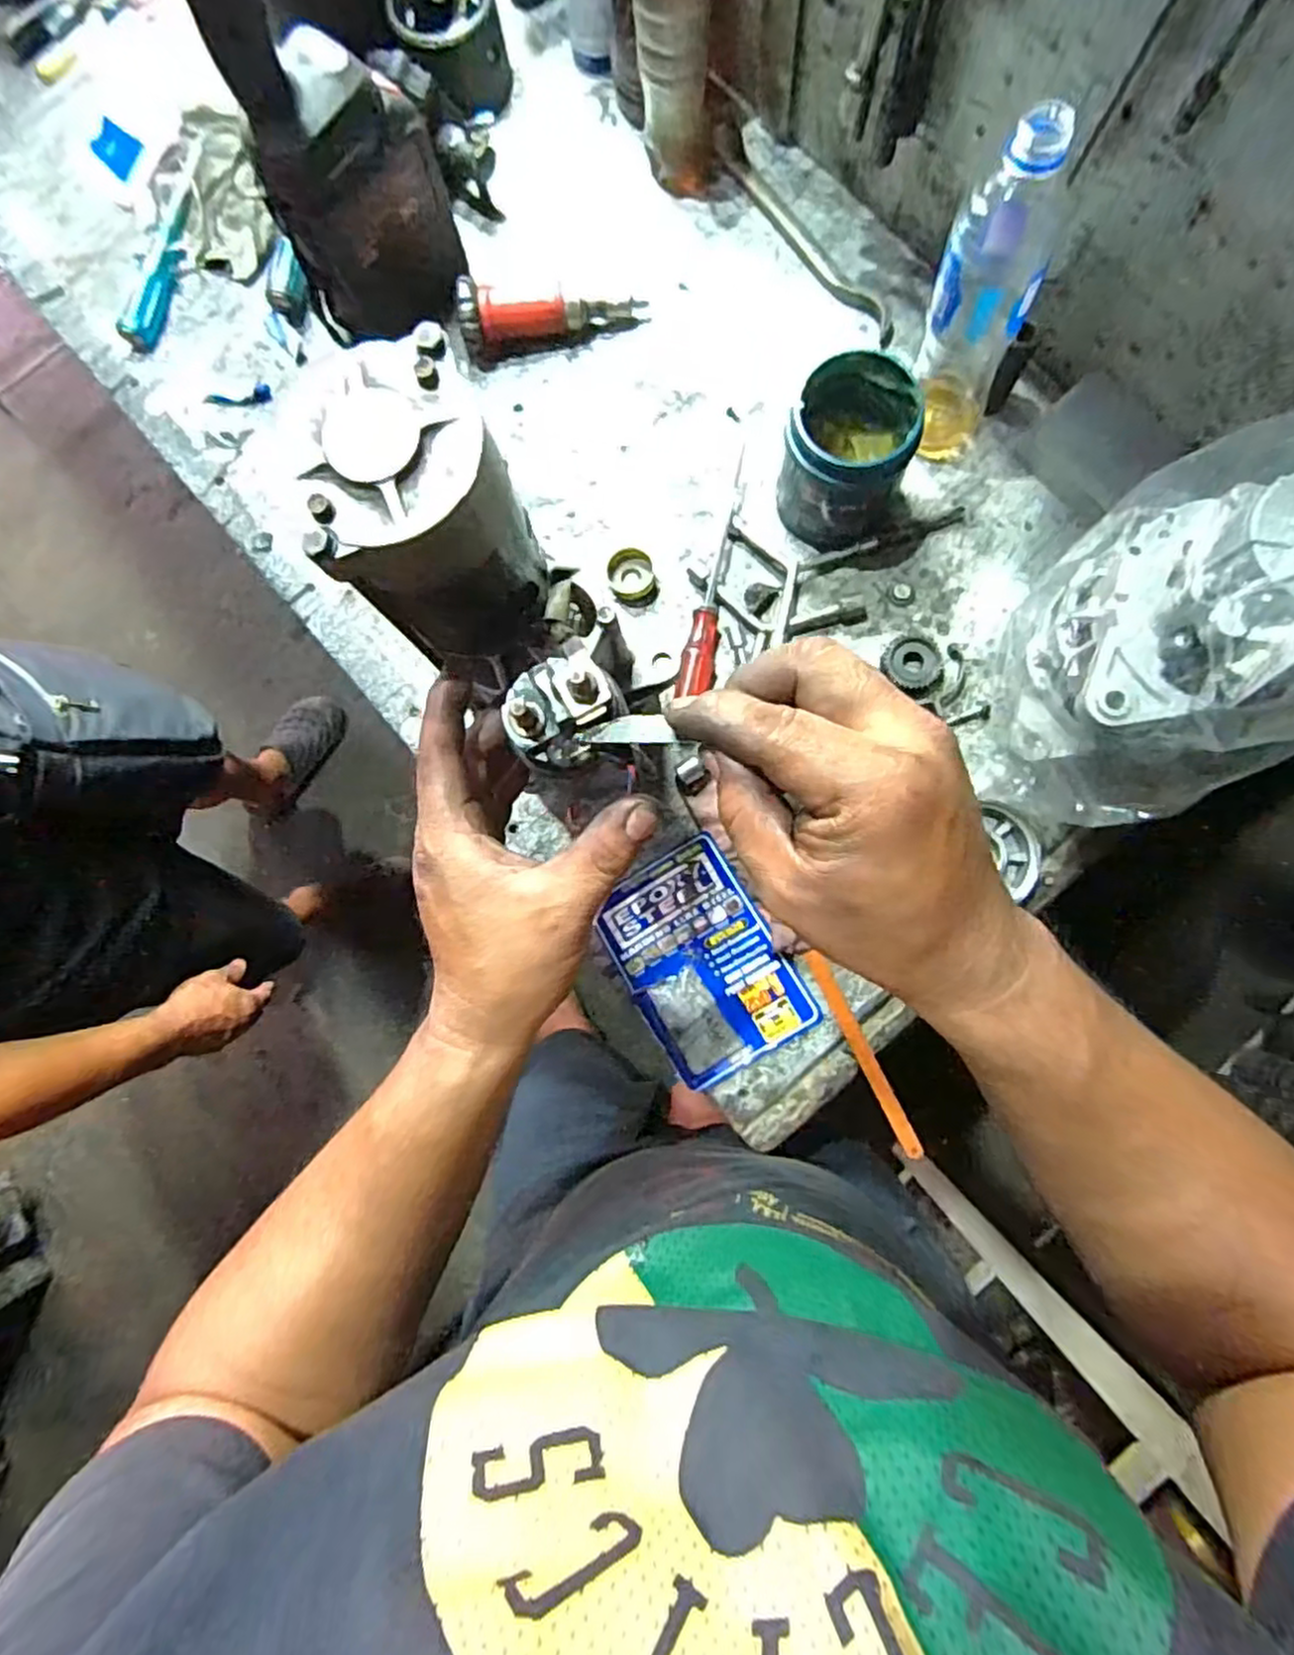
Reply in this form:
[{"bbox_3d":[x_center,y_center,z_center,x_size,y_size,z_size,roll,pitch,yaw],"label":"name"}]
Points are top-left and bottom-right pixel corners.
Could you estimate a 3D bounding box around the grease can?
[{"bbox_3d":[0.146,-0.272,0.533,0.084,0.089,0.098,21,86,5],"label":"grease can"}]

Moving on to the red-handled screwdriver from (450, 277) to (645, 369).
[{"bbox_3d":[-0.078,-0.423,0.599,0.151,0.047,0.041,-12,84,2],"label":"red-handled screwdriver"}]

